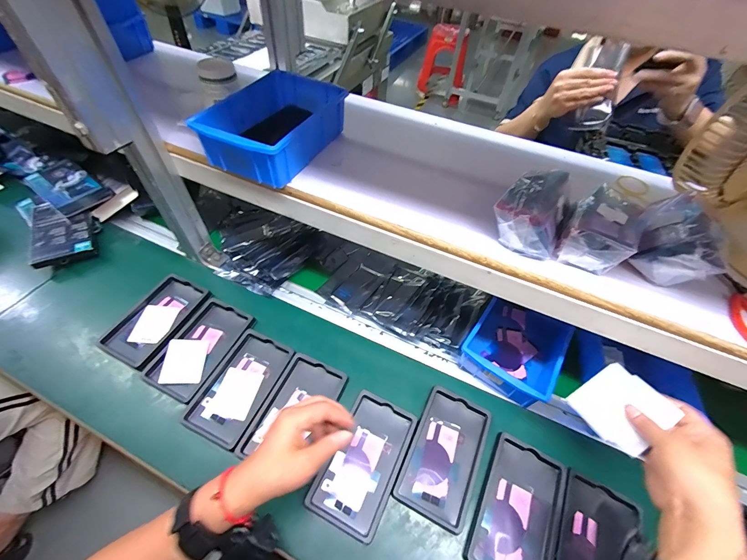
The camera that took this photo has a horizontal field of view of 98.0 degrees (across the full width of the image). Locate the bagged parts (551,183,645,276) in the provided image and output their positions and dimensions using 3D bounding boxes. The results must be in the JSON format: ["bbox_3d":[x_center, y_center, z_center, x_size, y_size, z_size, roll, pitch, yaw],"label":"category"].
[{"bbox_3d":[0.259,-0.060,0.373,0.073,0.055,0.101,33,56,21],"label":"bagged parts"}]

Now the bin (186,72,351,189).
[{"bbox_3d":[-0.140,-0.218,0.465,0.129,0.063,0.196,22,53,13],"label":"bin"}]

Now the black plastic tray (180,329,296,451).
[{"bbox_3d":[-0.199,0.159,0.493,0.095,0.017,0.158,21,53,12],"label":"black plastic tray"}]

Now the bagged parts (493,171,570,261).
[{"bbox_3d":[0.188,-0.085,0.386,0.073,0.059,0.102,23,53,14],"label":"bagged parts"}]

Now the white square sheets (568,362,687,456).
[{"bbox_3d":[0.284,0.146,0.373,0.076,0.007,0.080,-48,67,7],"label":"white square sheets"}]

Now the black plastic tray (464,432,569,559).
[{"bbox_3d":[0.187,0.295,0.416,0.097,0.018,0.157,26,54,16],"label":"black plastic tray"}]

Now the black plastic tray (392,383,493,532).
[{"bbox_3d":[0.099,0.239,0.450,0.093,0.020,0.157,23,53,14],"label":"black plastic tray"}]

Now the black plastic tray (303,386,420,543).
[{"bbox_3d":[-0.011,0.244,0.440,0.092,0.019,0.158,23,54,14],"label":"black plastic tray"}]

